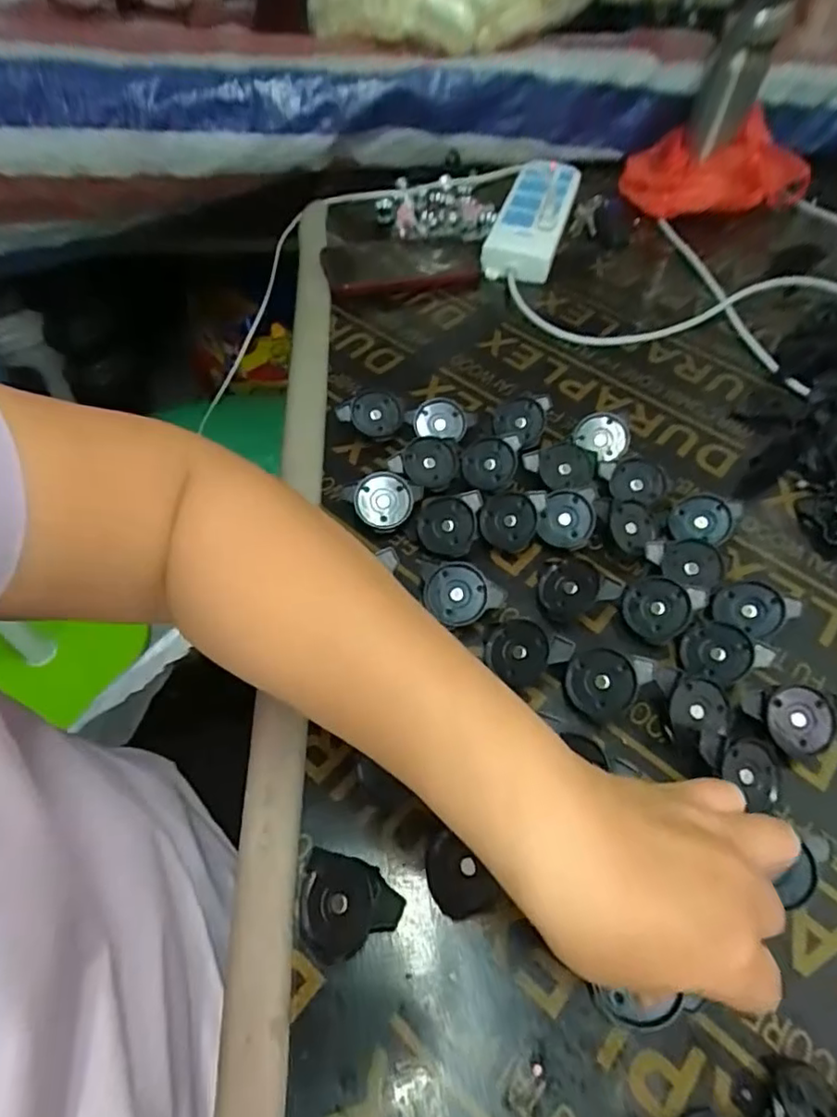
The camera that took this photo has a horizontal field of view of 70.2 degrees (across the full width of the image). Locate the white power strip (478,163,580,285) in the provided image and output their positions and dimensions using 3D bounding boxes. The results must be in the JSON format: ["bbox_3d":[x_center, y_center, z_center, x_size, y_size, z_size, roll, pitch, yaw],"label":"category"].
[{"bbox_3d":[0.137,-0.407,0.706,0.079,0.041,0.241,15,56,8],"label":"white power strip"}]

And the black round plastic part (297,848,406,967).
[{"bbox_3d":[-0.037,0.177,0.301,0.054,0.028,0.044,16,56,9],"label":"black round plastic part"}]

